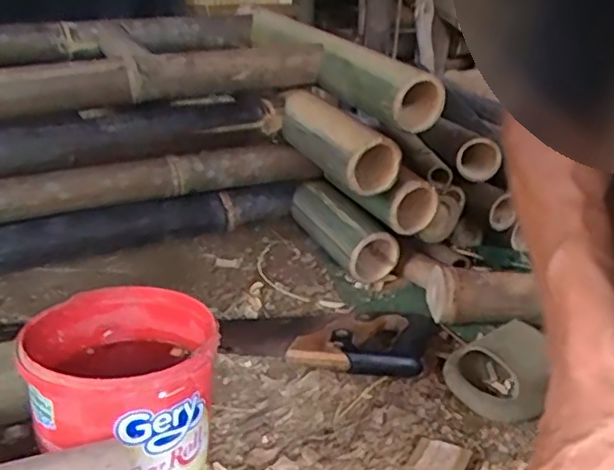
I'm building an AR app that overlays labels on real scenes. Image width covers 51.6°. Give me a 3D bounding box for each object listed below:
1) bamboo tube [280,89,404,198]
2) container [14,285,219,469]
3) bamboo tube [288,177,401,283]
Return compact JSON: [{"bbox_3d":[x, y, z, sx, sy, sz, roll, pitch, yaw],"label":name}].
[{"bbox_3d":[0.036,-0.129,0.846,0.089,0.085,0.201,-7,26,-21],"label":"bamboo tube"},{"bbox_3d":[-0.143,0.139,0.506,0.139,0.157,0.140,2,24,-1],"label":"container"},{"bbox_3d":[0.043,-0.015,0.905,0.075,0.071,0.187,-14,42,-32],"label":"bamboo tube"}]

